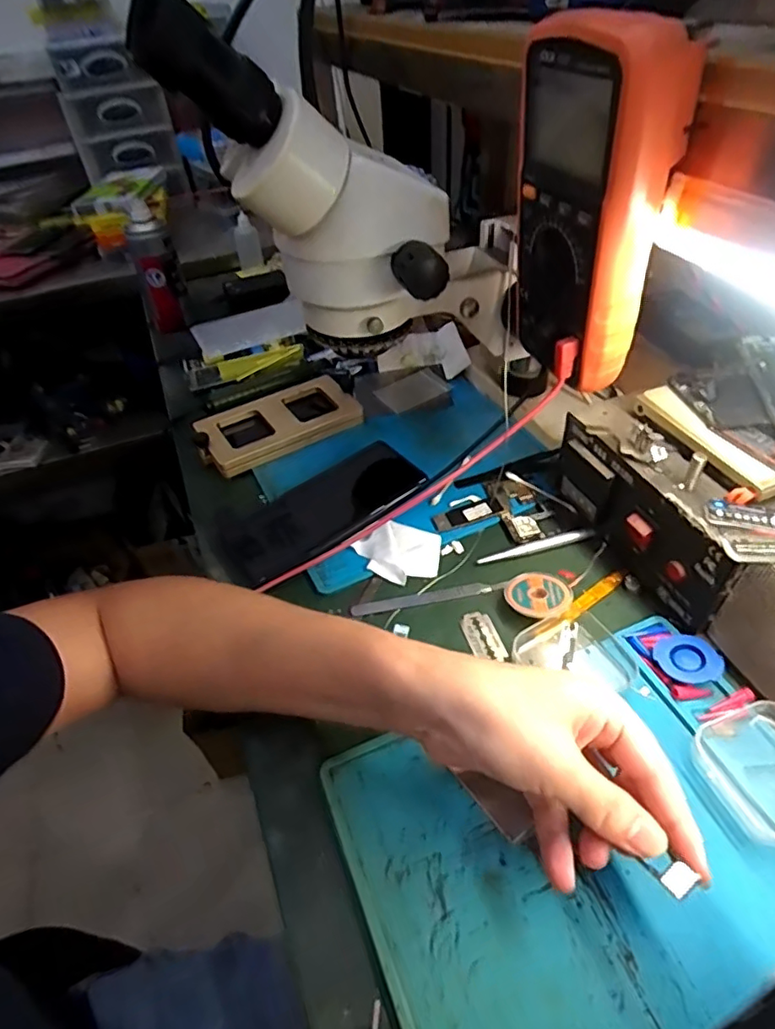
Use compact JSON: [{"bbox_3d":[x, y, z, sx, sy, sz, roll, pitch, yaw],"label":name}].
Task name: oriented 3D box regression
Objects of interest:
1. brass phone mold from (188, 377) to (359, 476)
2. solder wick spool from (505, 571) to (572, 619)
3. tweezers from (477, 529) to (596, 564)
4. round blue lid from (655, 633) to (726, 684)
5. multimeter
[{"bbox_3d":[-0.111,-0.093,0.569,0.156,0.026,0.081,-27,47,-20],"label":"brass phone mold"},{"bbox_3d":[0.107,0.058,0.405,0.043,0.014,0.041,-4,44,3],"label":"solder wick spool"},{"bbox_3d":[0.115,0.023,0.441,0.092,0.004,0.010,-14,44,-7],"label":"tweezers"},{"bbox_3d":[0.187,0.091,0.356,0.034,0.008,0.034,-13,46,13],"label":"round blue lid"},{"bbox_3d":[0.110,-0.164,0.318,0.048,0.171,0.084,-16,44,-9],"label":"multimeter"}]

